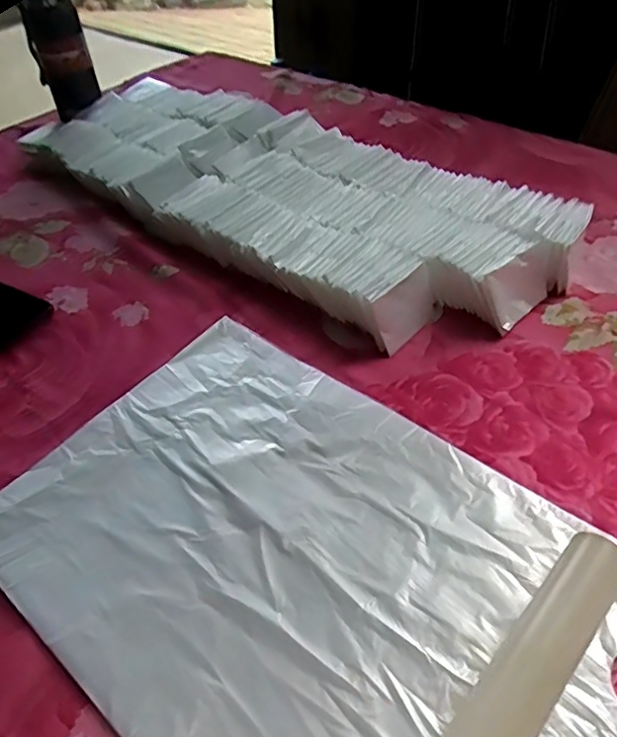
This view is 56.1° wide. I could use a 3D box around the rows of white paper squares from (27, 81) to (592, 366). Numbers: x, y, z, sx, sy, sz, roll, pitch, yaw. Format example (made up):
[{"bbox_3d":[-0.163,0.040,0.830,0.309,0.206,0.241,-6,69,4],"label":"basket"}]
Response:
[{"bbox_3d":[-0.027,-0.232,0.694,0.665,0.078,0.303,25,59,16],"label":"rows of white paper squares"}]

